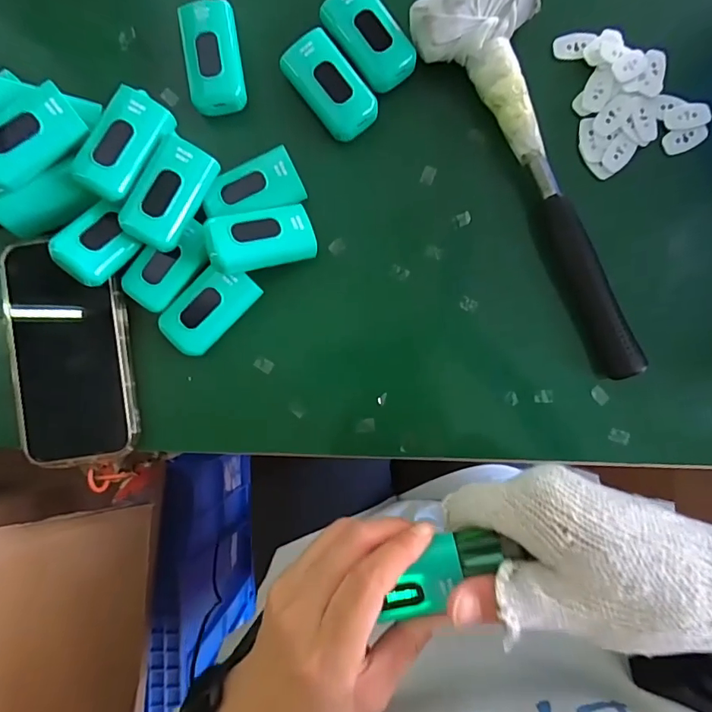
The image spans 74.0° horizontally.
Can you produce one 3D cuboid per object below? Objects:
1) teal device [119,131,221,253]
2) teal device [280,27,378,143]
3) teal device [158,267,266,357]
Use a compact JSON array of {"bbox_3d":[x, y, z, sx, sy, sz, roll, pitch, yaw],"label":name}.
[{"bbox_3d":[-0.116,-0.100,0.296,0.034,0.026,0.067,27,86,2],"label":"teal device"},{"bbox_3d":[-0.017,-0.178,0.312,0.037,0.015,0.068,-38,86,-3],"label":"teal device"},{"bbox_3d":[-0.097,-0.031,0.311,0.035,0.017,0.065,44,87,3],"label":"teal device"}]

